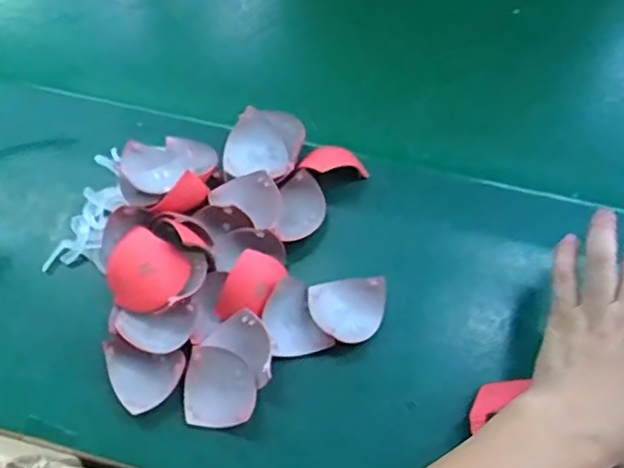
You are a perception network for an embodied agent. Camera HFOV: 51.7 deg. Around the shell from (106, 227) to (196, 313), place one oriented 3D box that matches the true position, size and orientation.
[{"bbox_3d":[-0.132,0.031,0.507,0.068,0.023,0.058,26,68,14],"label":"shell"}]

